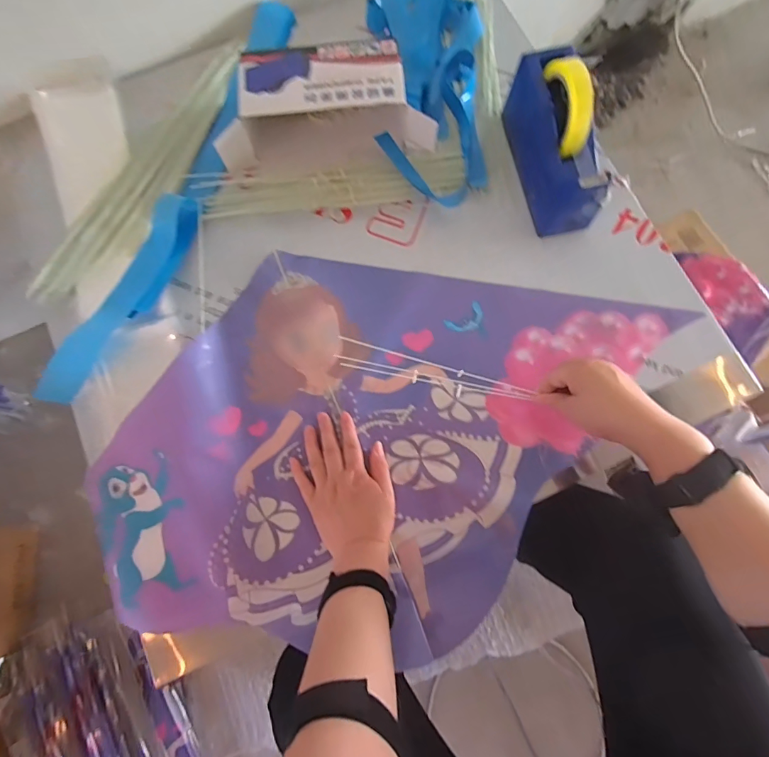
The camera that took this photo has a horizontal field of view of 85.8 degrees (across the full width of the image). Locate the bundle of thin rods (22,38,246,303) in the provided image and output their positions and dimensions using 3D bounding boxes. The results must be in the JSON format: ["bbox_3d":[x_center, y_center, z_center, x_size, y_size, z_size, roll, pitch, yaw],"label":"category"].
[{"bbox_3d":[-0.312,-0.285,0.567,0.095,0.026,0.440,26,80,6],"label":"bundle of thin rods"}]

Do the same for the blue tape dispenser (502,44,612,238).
[{"bbox_3d":[0.216,-0.300,0.516,0.066,0.125,0.200,-13,79,-2],"label":"blue tape dispenser"}]

